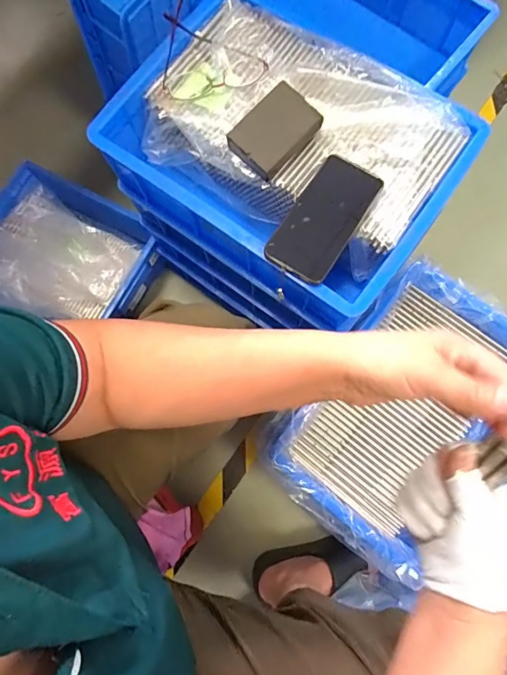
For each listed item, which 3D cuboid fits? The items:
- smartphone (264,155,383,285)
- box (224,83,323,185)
[{"bbox_3d":[0.084,-0.142,0.467,0.072,0.016,0.158,34,81,1],"label":"smartphone"},{"bbox_3d":[0.025,-0.252,0.492,0.070,0.032,0.102,42,82,9],"label":"box"}]

